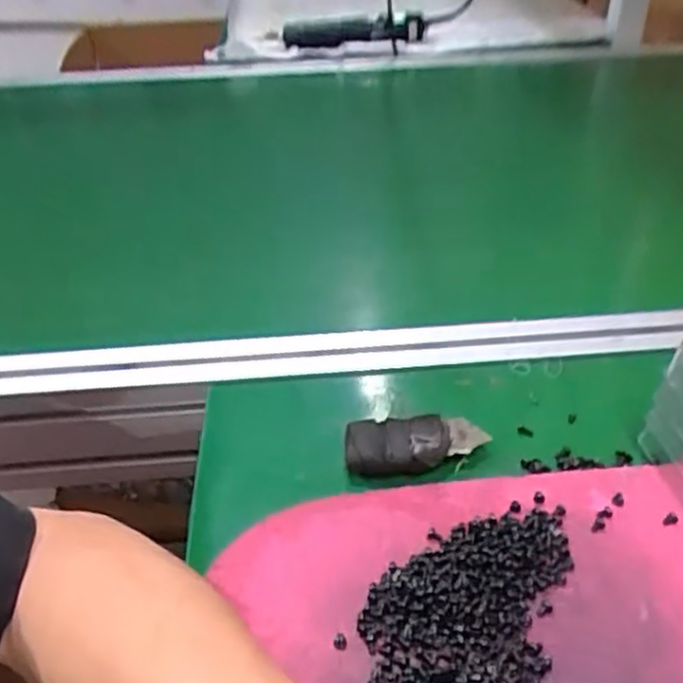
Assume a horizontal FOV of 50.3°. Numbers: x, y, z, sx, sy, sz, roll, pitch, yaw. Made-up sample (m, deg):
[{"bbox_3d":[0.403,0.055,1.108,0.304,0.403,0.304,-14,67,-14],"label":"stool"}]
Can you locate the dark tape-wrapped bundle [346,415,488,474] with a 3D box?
[{"bbox_3d":[0.038,0.051,0.372,0.071,0.014,0.028,-3,37,0],"label":"dark tape-wrapped bundle"}]

